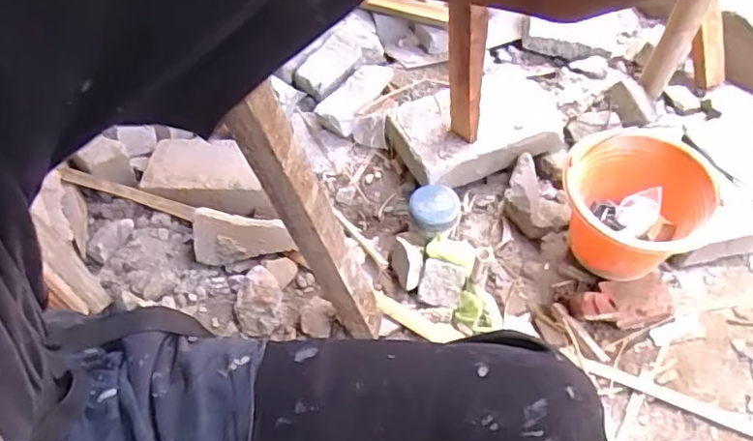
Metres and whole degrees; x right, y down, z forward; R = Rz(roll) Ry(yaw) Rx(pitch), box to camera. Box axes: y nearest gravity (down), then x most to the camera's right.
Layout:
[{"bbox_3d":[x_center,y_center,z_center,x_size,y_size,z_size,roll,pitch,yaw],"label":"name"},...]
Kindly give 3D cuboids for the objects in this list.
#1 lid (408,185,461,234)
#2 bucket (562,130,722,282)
[{"bbox_3d":[0.107,-0.022,1.069,0.090,0.030,0.090,-1,54,2],"label":"lid"},{"bbox_3d":[0.441,-0.027,1.018,0.222,0.147,0.227,-1,54,2],"label":"bucket"}]

